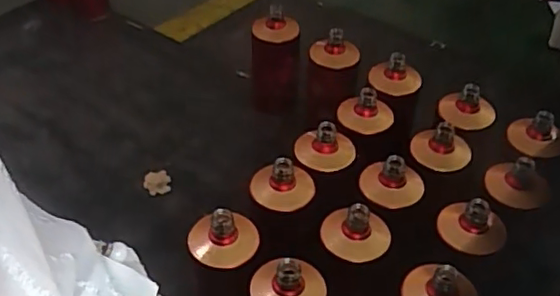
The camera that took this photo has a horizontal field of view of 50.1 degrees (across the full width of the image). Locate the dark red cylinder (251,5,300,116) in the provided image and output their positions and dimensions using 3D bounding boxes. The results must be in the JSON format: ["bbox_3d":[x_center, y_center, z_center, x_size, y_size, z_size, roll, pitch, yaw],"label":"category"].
[{"bbox_3d":[-0.008,-0.154,1.051,0.082,0.192,0.080,-2,42,-2],"label":"dark red cylinder"}]

